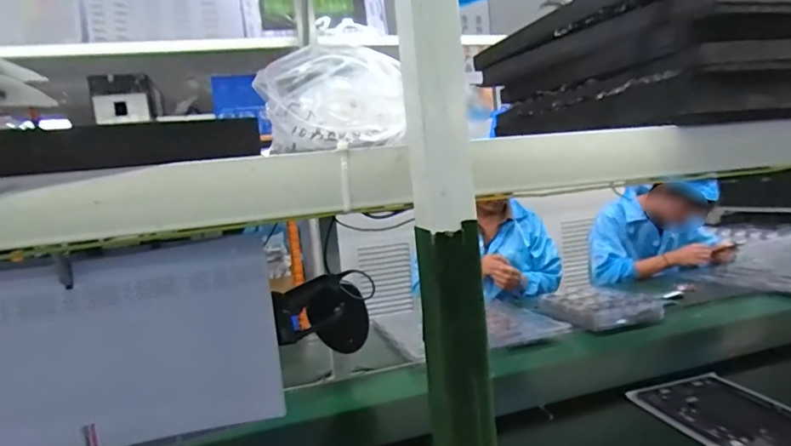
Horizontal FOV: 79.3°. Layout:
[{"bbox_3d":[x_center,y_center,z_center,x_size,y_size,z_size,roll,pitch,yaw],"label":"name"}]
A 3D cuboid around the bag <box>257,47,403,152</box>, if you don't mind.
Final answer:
[{"bbox_3d":[-0.061,-0.125,0.489,0.157,0.099,0.066,-8,5,-27],"label":"bag"}]

